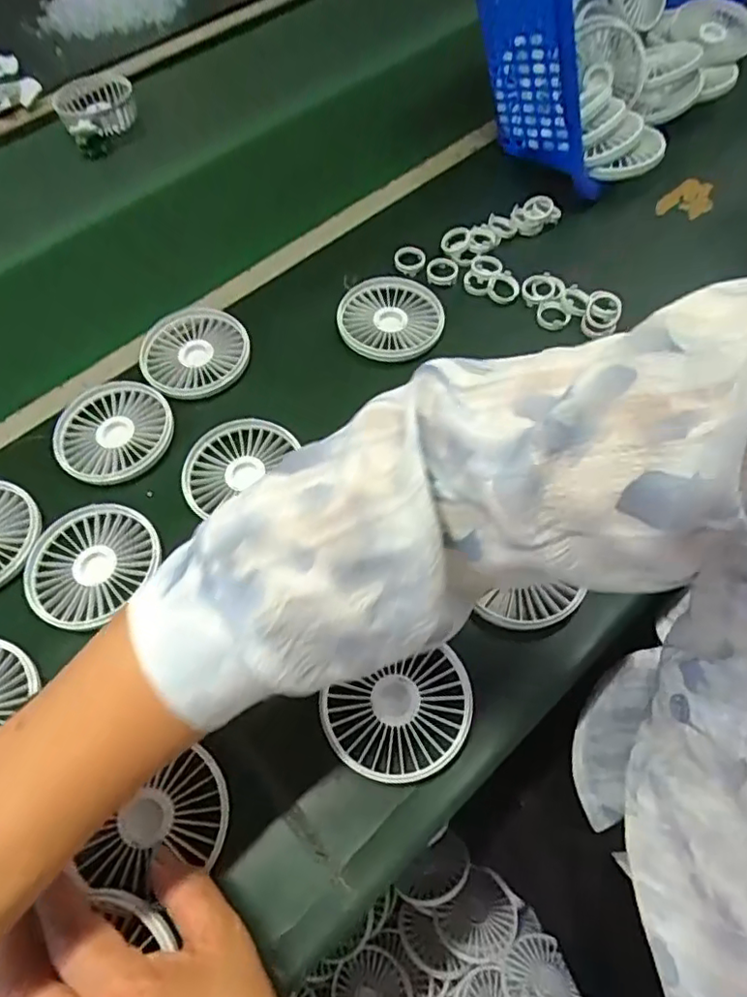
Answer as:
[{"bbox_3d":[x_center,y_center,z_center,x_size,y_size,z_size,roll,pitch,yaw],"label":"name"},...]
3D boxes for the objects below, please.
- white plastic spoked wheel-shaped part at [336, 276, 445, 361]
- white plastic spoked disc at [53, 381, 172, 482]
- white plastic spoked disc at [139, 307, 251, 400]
[{"bbox_3d":[0.012,-0.152,0.507,0.085,0.016,0.086,0,66,-1],"label":"white plastic spoked wheel-shaped part"},{"bbox_3d":[-0.198,-0.051,0.457,0.087,0.016,0.082,-1,60,1],"label":"white plastic spoked disc"},{"bbox_3d":[-0.148,-0.121,0.495,0.085,0.013,0.088,-1,60,1],"label":"white plastic spoked disc"}]

